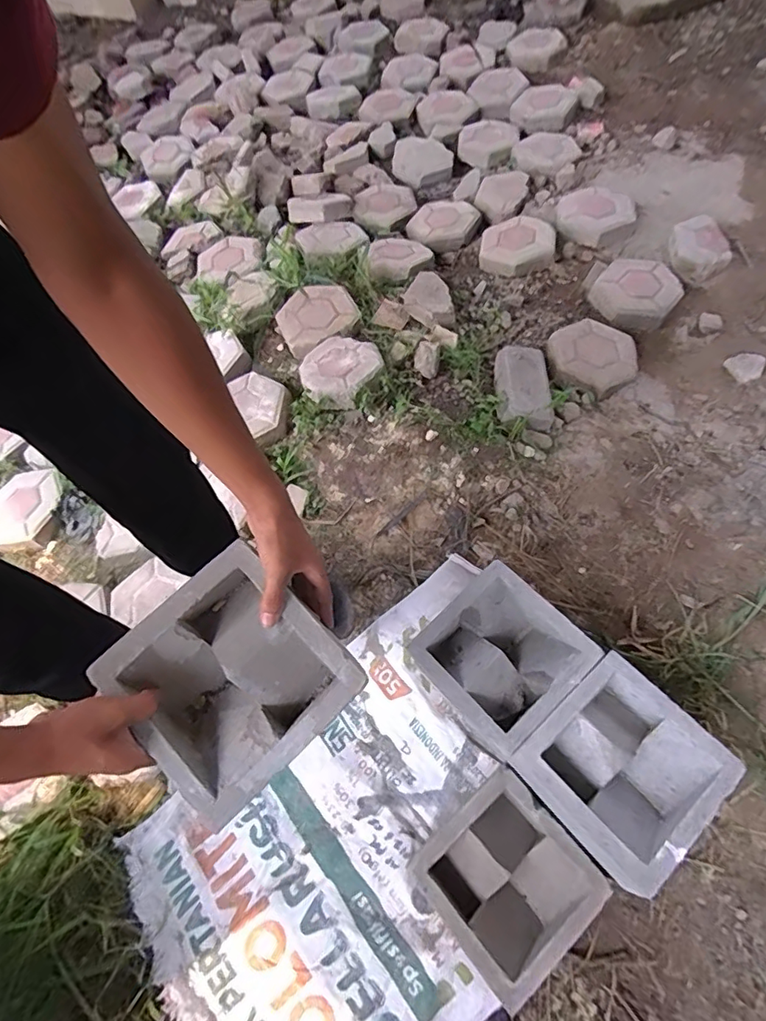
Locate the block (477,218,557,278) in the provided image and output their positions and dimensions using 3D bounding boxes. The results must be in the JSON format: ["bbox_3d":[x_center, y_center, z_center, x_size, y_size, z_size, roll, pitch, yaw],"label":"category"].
[{"bbox_3d":[0.374,-0.741,1.426,0.207,0.055,0.222,9,65,13],"label":"block"}]

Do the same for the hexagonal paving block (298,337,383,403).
[{"bbox_3d":[-0.103,-0.341,1.208,0.196,0.038,0.200,-6,60,-1],"label":"hexagonal paving block"}]

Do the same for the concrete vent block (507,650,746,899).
[{"bbox_3d":[0.312,0.340,0.682,0.210,0.110,0.200,-40,64,-12],"label":"concrete vent block"}]

